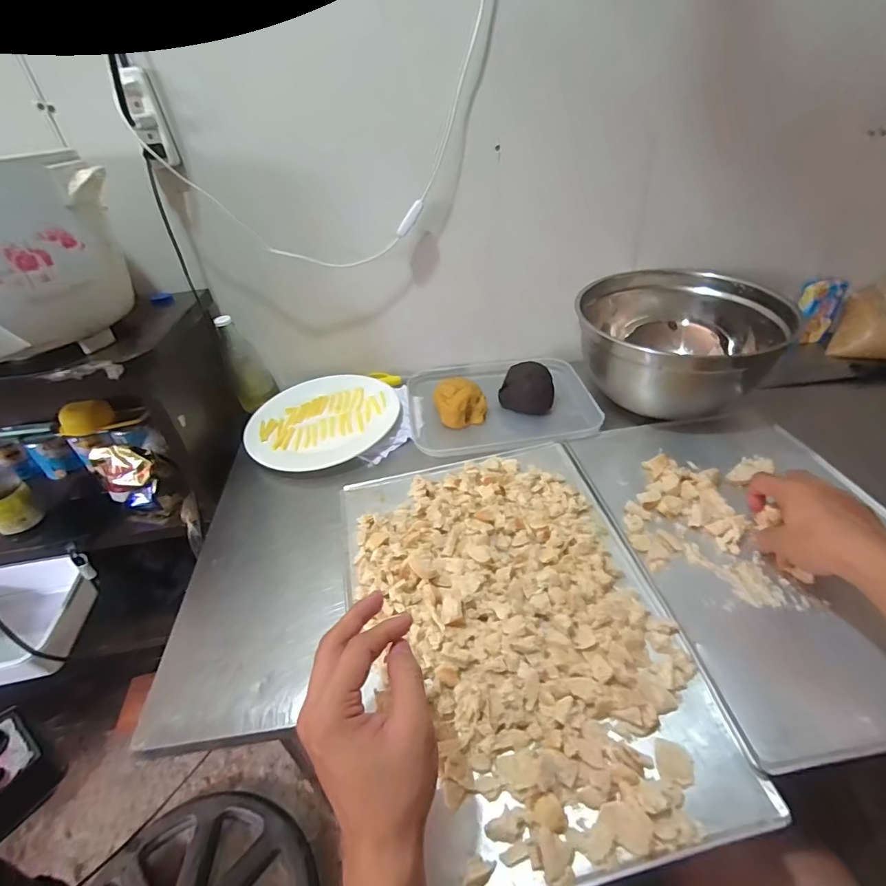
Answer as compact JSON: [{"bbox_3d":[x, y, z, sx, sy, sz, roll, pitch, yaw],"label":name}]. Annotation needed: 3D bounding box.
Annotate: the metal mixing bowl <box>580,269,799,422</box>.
[{"bbox_3d":[0.381,-0.161,0.766,0.291,0.155,0.291,-3,40,2],"label":"metal mixing bowl"}]

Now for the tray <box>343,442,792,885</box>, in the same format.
[{"bbox_3d":[0.067,0.161,0.488,0.316,0.027,0.445,-11,40,-7],"label":"tray"}]

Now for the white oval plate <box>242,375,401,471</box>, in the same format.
[{"bbox_3d":[-0.209,-0.047,0.779,0.242,0.023,0.236,-27,44,-24],"label":"white oval plate"}]

